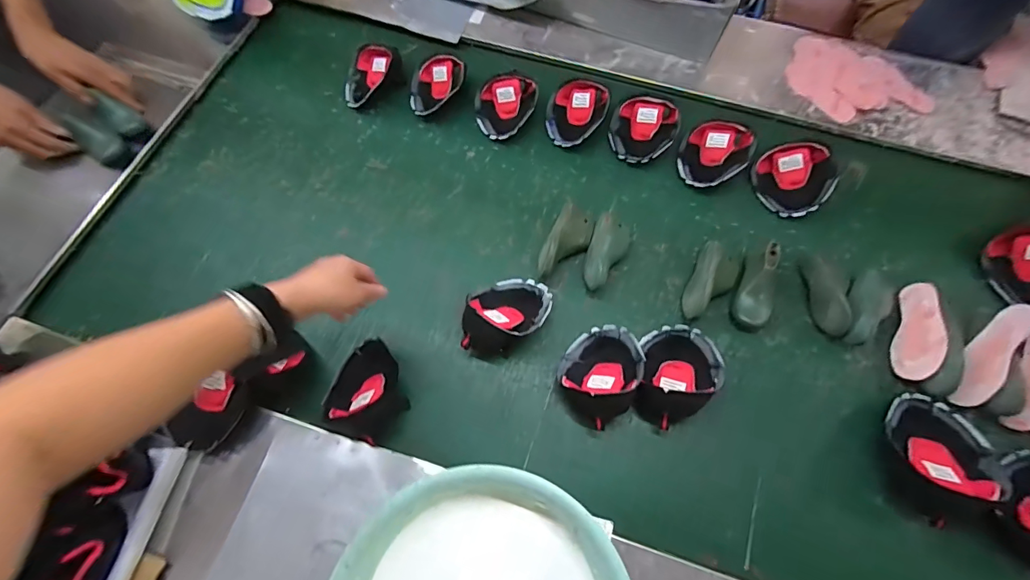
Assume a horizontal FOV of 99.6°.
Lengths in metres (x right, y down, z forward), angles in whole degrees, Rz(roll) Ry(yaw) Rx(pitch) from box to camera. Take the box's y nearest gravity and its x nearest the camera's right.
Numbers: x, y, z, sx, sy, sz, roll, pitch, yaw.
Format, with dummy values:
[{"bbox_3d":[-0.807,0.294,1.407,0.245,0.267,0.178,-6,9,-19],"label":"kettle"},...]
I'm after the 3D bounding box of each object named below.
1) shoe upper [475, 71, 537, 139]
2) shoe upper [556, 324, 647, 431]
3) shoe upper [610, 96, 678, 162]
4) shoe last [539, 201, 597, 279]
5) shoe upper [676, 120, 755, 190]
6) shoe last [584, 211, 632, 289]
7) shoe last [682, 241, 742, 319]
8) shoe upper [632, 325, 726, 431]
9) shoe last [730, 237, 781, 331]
[{"bbox_3d":[-0.020,-0.345,0.814,0.114,0.054,0.115,0,69,-1],"label":"shoe upper"},{"bbox_3d":[0.121,0.115,0.622,0.104,0.065,0.150,23,70,8],"label":"shoe upper"},{"bbox_3d":[0.230,-0.289,0.784,0.114,0.055,0.118,0,69,-1],"label":"shoe upper"},{"bbox_3d":[0.082,-0.076,0.713,0.065,0.061,0.135,22,70,8],"label":"shoe last"},{"bbox_3d":[0.350,-0.241,0.768,0.112,0.056,0.118,0,69,-1],"label":"shoe upper"},{"bbox_3d":[0.147,-0.057,0.710,0.061,0.045,0.133,21,70,7],"label":"shoe last"},{"bbox_3d":[0.317,-0.015,0.690,0.069,0.051,0.144,25,71,9],"label":"shoe last"},{"bbox_3d":[0.229,0.119,0.625,0.112,0.065,0.159,18,70,6],"label":"shoe upper"},{"bbox_3d":[0.390,-0.006,0.680,0.061,0.057,0.144,26,71,9],"label":"shoe last"}]

